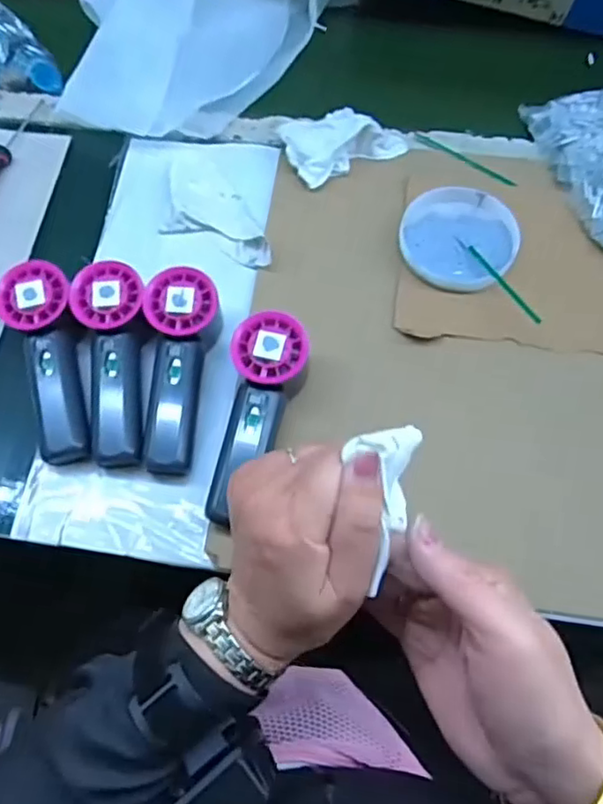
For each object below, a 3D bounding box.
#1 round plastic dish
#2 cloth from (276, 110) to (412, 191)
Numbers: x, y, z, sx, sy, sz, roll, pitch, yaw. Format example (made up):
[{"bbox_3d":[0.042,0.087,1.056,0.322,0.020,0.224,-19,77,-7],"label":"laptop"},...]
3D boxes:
[{"bbox_3d":[0.137,-0.143,0.541,0.098,0.012,0.106,0,65,0],"label":"round plastic dish"},{"bbox_3d":[0.036,-0.252,0.582,0.114,0.033,0.074,-26,67,-12],"label":"cloth"}]

